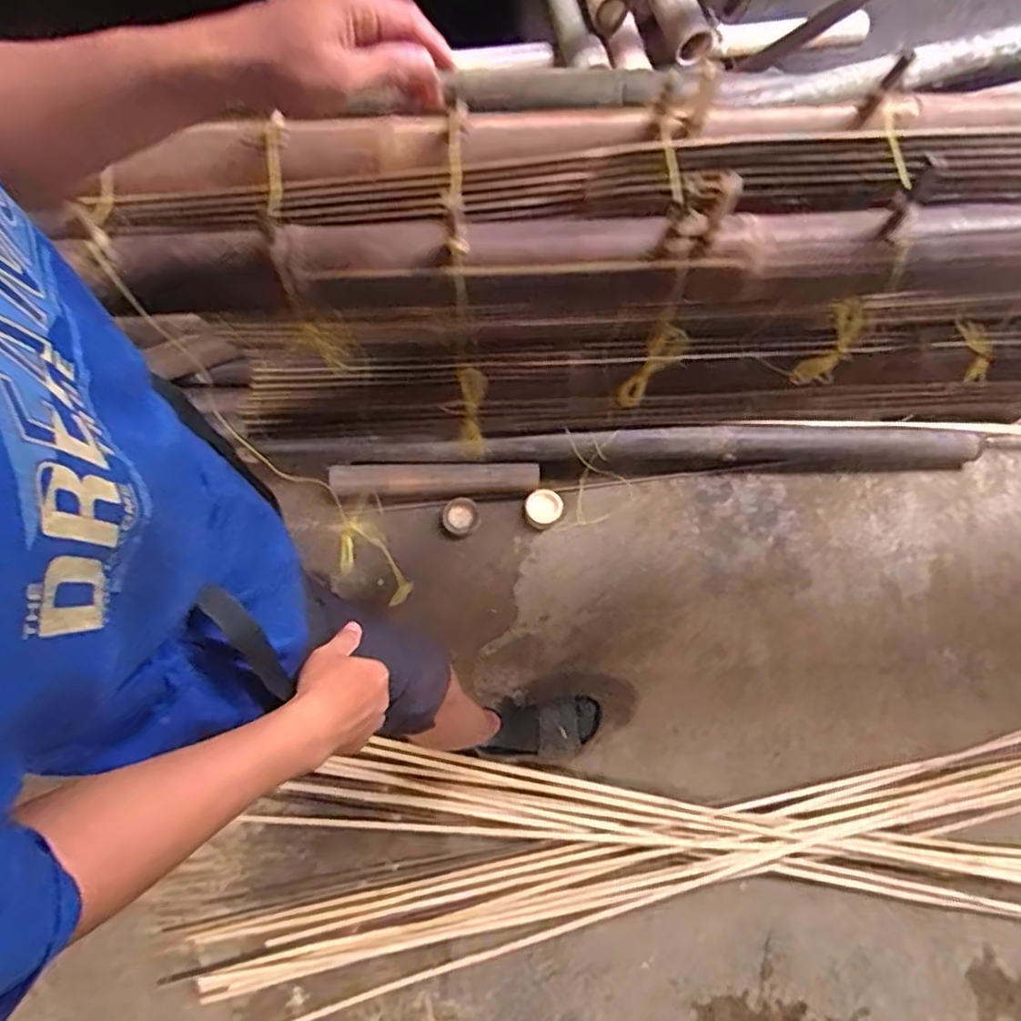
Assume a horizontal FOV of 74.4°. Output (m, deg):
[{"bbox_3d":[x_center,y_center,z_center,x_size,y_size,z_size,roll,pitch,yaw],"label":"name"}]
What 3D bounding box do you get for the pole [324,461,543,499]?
[{"bbox_3d":[-0.164,-0.066,1.463,0.444,0.069,0.061,-1,71,0],"label":"pole"}]

